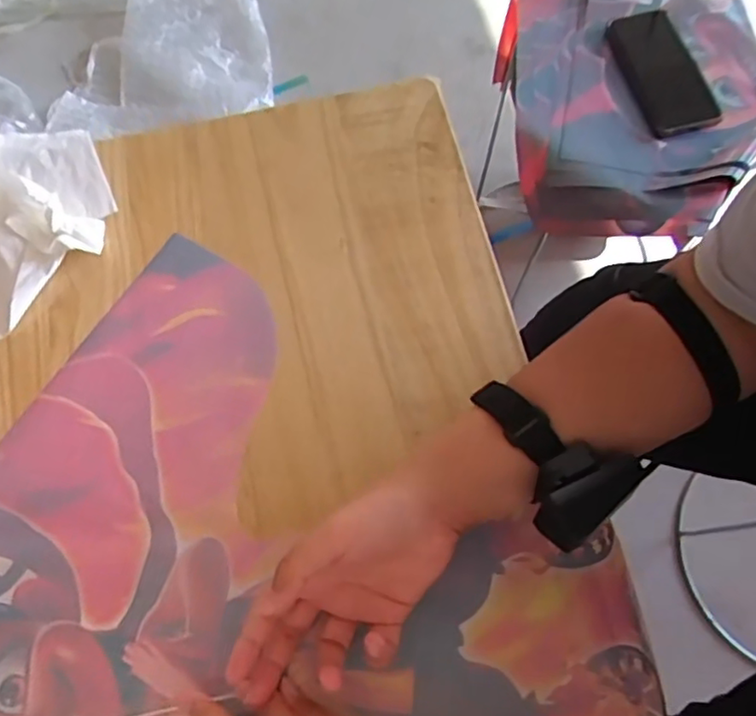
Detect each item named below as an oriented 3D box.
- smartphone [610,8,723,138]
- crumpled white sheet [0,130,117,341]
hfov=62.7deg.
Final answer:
[{"bbox_3d":[0.332,-0.331,0.722,0.085,0.012,0.165,-15,76,-8],"label":"smartphone"},{"bbox_3d":[-0.346,-0.149,0.567,0.191,0.034,0.229,-43,75,-13],"label":"crumpled white sheet"}]

